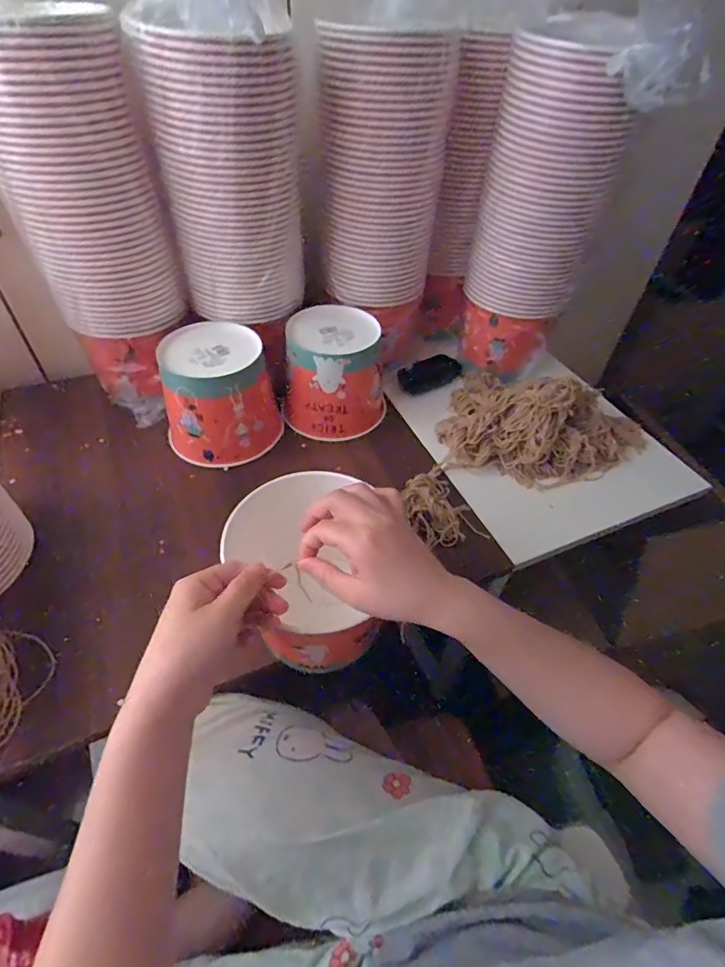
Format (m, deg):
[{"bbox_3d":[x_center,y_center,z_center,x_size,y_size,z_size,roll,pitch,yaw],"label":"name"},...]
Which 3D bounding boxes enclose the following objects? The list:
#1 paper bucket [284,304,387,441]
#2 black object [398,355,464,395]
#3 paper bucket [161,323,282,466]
[{"bbox_3d":[-0.037,-0.157,0.686,0.144,0.130,0.137,3,48,-1],"label":"paper bucket"},{"bbox_3d":[0.113,-0.182,0.797,0.104,0.029,0.054,-22,53,-21],"label":"black object"},{"bbox_3d":[-0.194,-0.124,0.649,0.148,0.128,0.149,2,48,-2],"label":"paper bucket"}]

